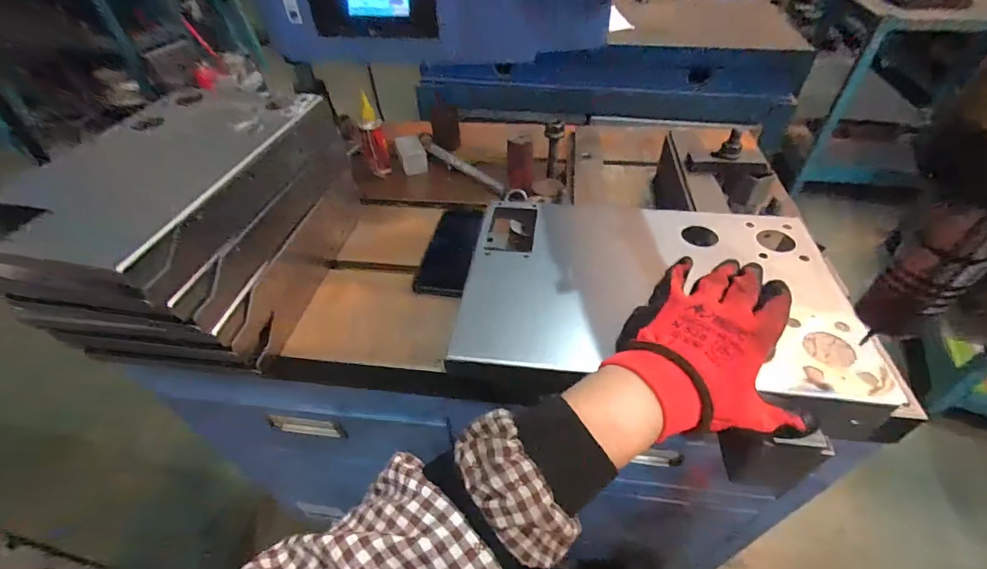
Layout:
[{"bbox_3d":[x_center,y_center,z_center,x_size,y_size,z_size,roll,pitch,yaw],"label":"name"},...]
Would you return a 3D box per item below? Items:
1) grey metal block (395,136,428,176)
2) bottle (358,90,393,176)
[{"bbox_3d":[-0.148,-0.234,0.764,0.048,0.040,0.070,-16,46,-12],"label":"grey metal block"},{"bbox_3d":[-0.203,-0.250,0.723,0.036,0.125,0.033,-12,45,-9],"label":"bottle"}]

